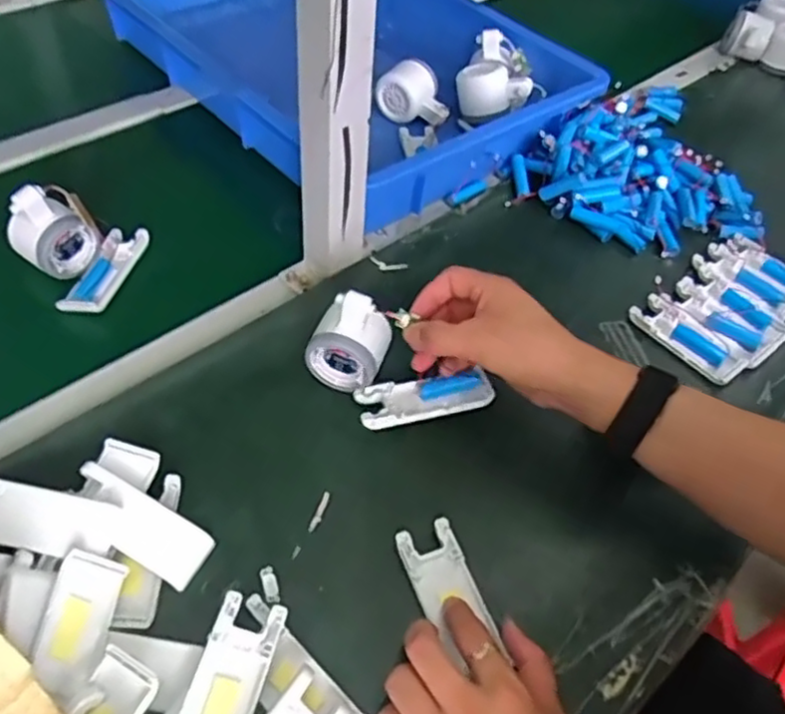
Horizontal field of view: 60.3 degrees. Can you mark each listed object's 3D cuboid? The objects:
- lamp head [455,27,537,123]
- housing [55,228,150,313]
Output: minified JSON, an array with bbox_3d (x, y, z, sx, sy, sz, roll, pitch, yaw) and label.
[{"bbox_3d":[0.123,-0.327,0.798,0.086,0.063,0.095,14,51,6],"label":"lamp head"},{"bbox_3d":[-0.260,-0.079,0.614,0.038,0.018,0.107,14,51,5],"label":"housing"}]

